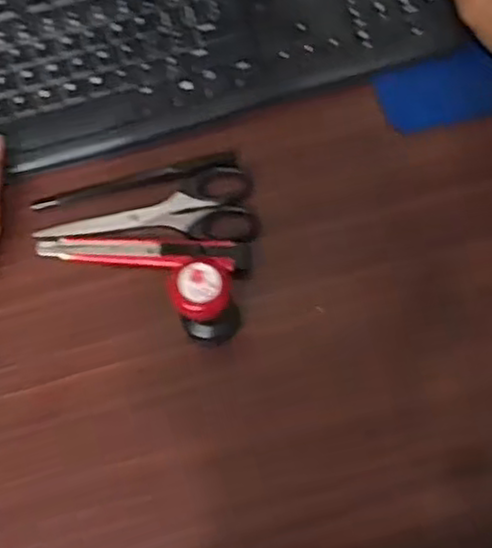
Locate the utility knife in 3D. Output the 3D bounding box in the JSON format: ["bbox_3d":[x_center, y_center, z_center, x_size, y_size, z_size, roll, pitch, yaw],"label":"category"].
[{"bbox_3d":[-0.071,-0.017,0.477,0.148,0.019,0.023,6,77,2],"label":"utility knife"}]

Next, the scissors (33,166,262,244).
[{"bbox_3d":[-0.068,-0.037,0.486,0.151,0.009,0.056,-12,77,-2],"label":"scissors"}]

